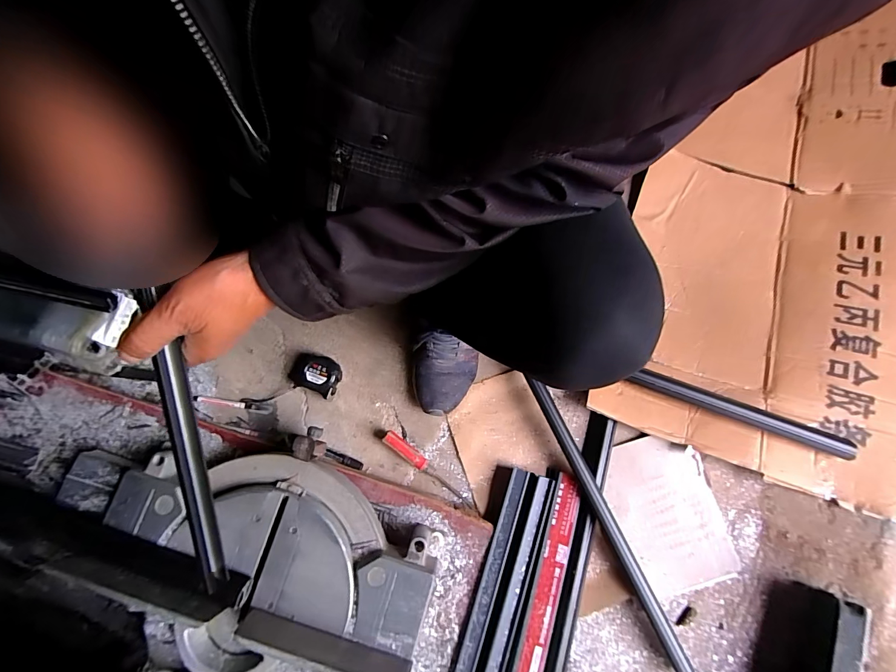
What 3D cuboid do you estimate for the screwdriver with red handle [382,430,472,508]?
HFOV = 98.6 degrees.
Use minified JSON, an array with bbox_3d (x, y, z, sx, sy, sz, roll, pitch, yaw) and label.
[{"bbox_3d":[-0.033,0.223,0.652,0.181,0.027,0.023,36,78,9],"label":"screwdriver with red handle"}]

